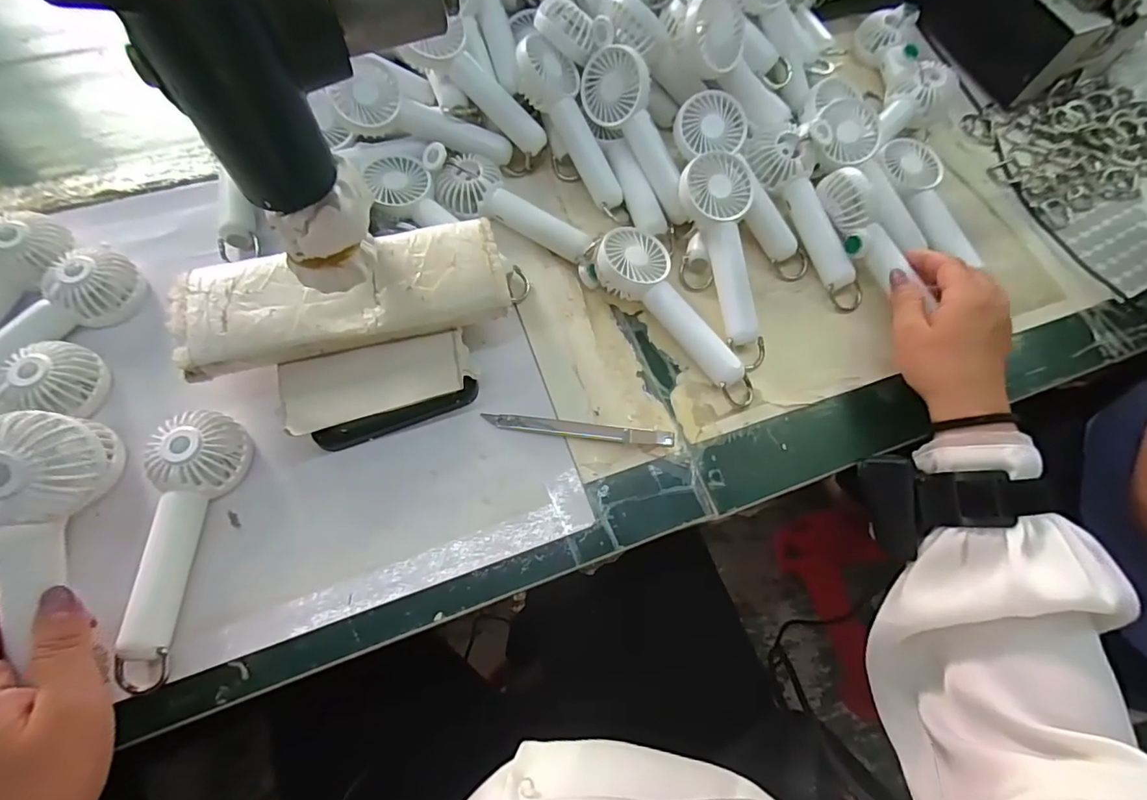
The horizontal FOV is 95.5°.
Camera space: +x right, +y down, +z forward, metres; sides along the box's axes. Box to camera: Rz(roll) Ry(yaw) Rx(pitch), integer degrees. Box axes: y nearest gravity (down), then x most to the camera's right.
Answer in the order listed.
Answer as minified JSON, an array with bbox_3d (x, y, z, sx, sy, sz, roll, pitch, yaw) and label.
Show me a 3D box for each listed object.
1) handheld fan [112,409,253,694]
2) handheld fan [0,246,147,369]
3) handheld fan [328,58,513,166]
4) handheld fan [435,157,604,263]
[{"bbox_3d":[-0.250,0.084,0.321,0.050,0.036,0.162,6,67,0],"label":"handheld fan"},{"bbox_3d":[-0.372,-0.048,0.352,0.045,0.028,0.150,38,70,13],"label":"handheld fan"},{"bbox_3d":[-0.123,-0.235,0.437,0.142,0.027,0.050,13,65,-19],"label":"handheld fan"},{"bbox_3d":[-0.043,-0.157,0.434,0.141,0.029,0.052,22,67,6],"label":"handheld fan"}]

